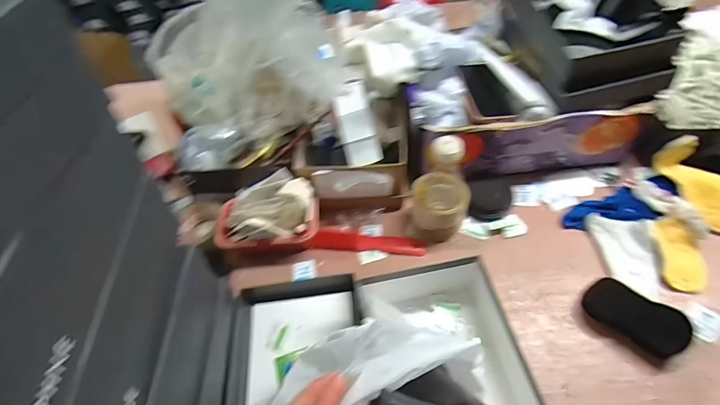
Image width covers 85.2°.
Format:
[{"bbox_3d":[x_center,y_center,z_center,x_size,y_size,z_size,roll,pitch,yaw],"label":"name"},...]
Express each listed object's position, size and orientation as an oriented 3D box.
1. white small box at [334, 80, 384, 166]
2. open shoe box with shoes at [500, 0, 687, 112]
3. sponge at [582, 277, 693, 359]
[{"bbox_3d":[-0.006,-0.133,0.659,0.060,0.023,0.140,-11,87,-3],"label":"white small box"},{"bbox_3d":[0.380,-0.318,0.686,0.199,0.118,0.326,-3,52,3],"label":"open shoe box with shoes"},{"bbox_3d":[0.380,0.158,0.545,0.126,0.042,0.057,36,63,29],"label":"sponge"}]

